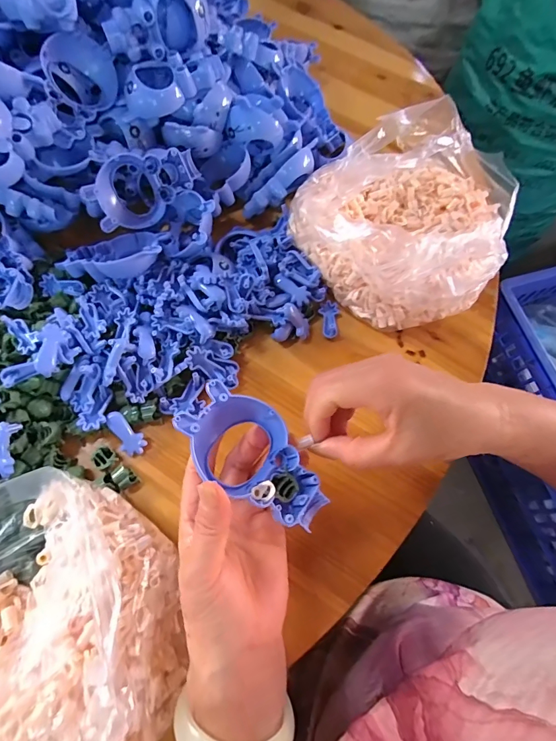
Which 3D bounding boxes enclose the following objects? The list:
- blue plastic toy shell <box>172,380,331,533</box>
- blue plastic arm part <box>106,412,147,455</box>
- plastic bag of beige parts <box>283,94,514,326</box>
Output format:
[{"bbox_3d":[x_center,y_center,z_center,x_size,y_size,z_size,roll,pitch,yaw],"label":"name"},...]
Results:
[{"bbox_3d":[-0.013,0.054,0.244,0.101,0.025,0.054,44,71,-4],"label":"blue plastic toy shell"},{"bbox_3d":[-0.124,0.051,0.322,0.017,0.005,0.039,-37,100,-16],"label":"blue plastic arm part"},{"bbox_3d":[0.131,-0.145,0.375,0.205,0.092,0.182,-31,72,-15],"label":"plastic bag of beige parts"}]

